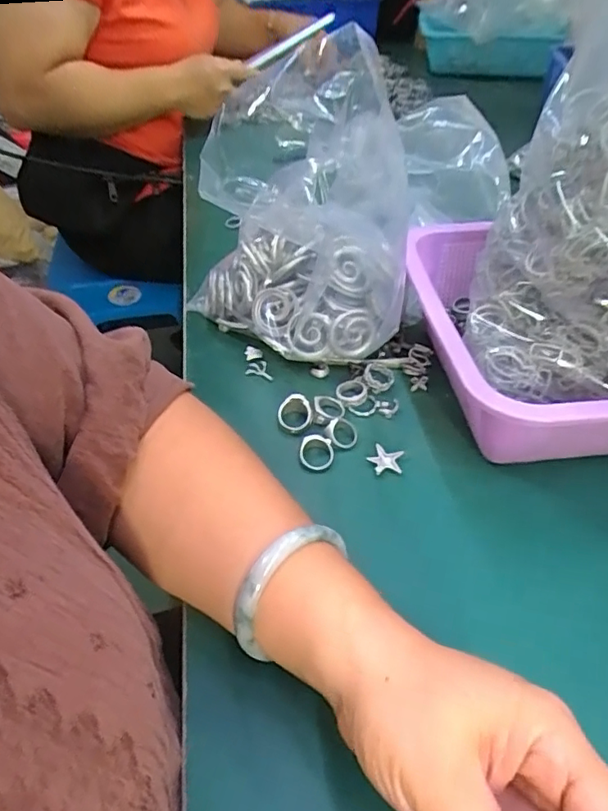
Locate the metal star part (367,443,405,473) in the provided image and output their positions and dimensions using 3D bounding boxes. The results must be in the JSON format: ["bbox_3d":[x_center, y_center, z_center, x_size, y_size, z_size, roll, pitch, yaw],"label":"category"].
[{"bbox_3d":[0.055,0.037,0.370,0.023,0.005,0.020,16,48,16],"label":"metal star part"}]

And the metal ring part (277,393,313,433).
[{"bbox_3d":[-0.006,0.004,0.390,0.024,0.018,0.021,-15,47,-14],"label":"metal ring part"}]

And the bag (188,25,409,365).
[{"bbox_3d":[-0.010,-0.128,0.403,0.168,0.206,0.094,-4,45,-4],"label":"bag"}]

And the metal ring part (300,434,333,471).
[{"bbox_3d":[0.009,0.032,0.372,0.022,0.014,0.023,0,44,4],"label":"metal ring part"}]

